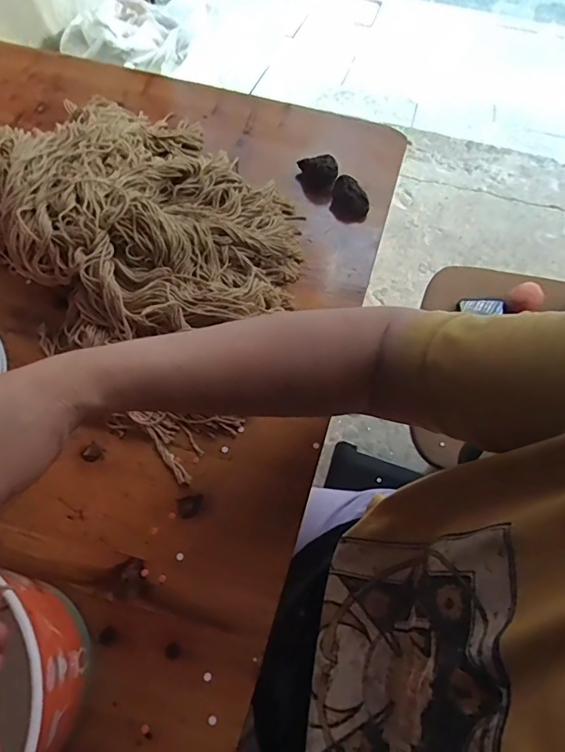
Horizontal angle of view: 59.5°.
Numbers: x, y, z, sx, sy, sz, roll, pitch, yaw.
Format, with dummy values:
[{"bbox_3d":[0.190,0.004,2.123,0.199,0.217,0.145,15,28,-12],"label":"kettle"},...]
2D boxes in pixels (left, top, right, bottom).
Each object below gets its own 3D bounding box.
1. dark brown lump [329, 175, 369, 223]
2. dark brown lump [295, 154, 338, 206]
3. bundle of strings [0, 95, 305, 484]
[{"bbox_3d":[0.071,-0.184,0.514,0.039,0.032,0.034,13,65,3],"label":"dark brown lump"},{"bbox_3d":[0.036,-0.213,0.530,0.043,0.039,0.041,1,64,-2],"label":"dark brown lump"},{"bbox_3d":[-0.136,-0.141,0.463,0.372,0.069,0.276,38,68,14],"label":"bundle of strings"}]

